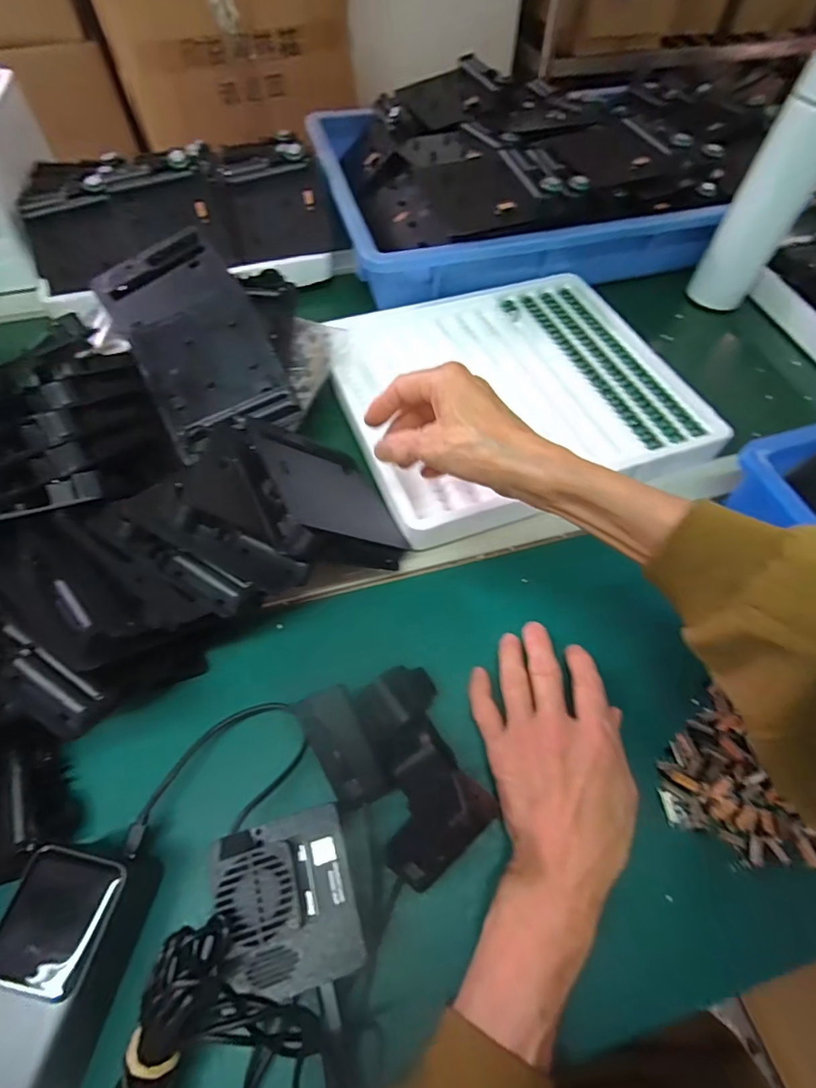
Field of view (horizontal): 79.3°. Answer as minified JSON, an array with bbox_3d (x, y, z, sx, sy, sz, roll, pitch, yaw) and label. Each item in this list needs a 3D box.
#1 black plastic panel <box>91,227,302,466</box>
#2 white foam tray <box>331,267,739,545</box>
[{"bbox_3d":[-0.186,-0.181,0.432,0.111,0.014,0.205,-29,78,-7],"label":"black plastic panel"},{"bbox_3d":[0.099,-0.166,0.490,0.322,0.024,0.296,-17,60,-11],"label":"white foam tray"}]

